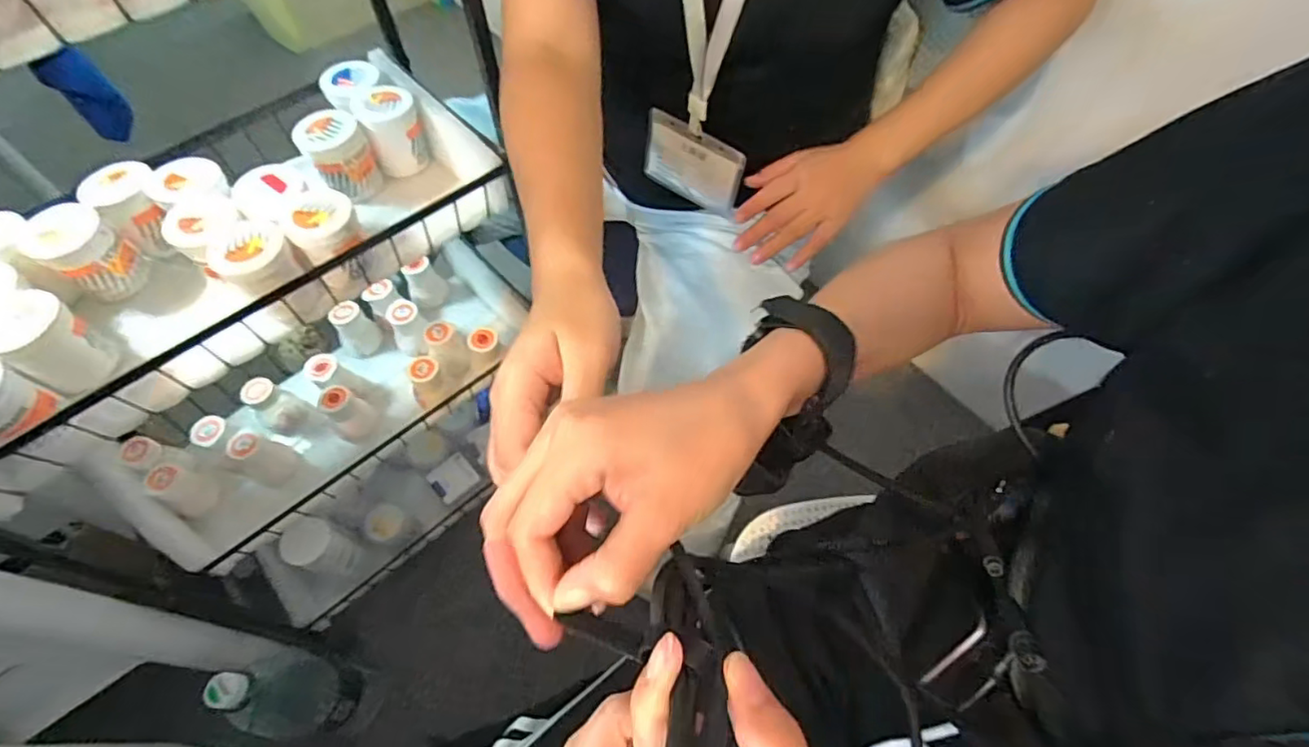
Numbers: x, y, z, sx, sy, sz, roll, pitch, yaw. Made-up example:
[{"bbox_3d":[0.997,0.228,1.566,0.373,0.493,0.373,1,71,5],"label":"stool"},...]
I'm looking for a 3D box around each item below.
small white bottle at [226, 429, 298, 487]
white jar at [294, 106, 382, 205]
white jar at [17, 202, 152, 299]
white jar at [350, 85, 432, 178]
[{"bbox_3d":[-0.445,0.096,0.692,0.046,0.069,0.048,25,63,12],"label":"small white bottle"},{"bbox_3d":[-0.299,-0.204,0.578,0.053,0.070,0.052,1,60,-1],"label":"white jar"},{"bbox_3d":[-0.477,-0.101,0.512,0.056,0.063,0.053,1,60,-1],"label":"white jar"},{"bbox_3d":[-0.257,-0.240,0.598,0.055,0.066,0.052,1,60,-1],"label":"white jar"}]

